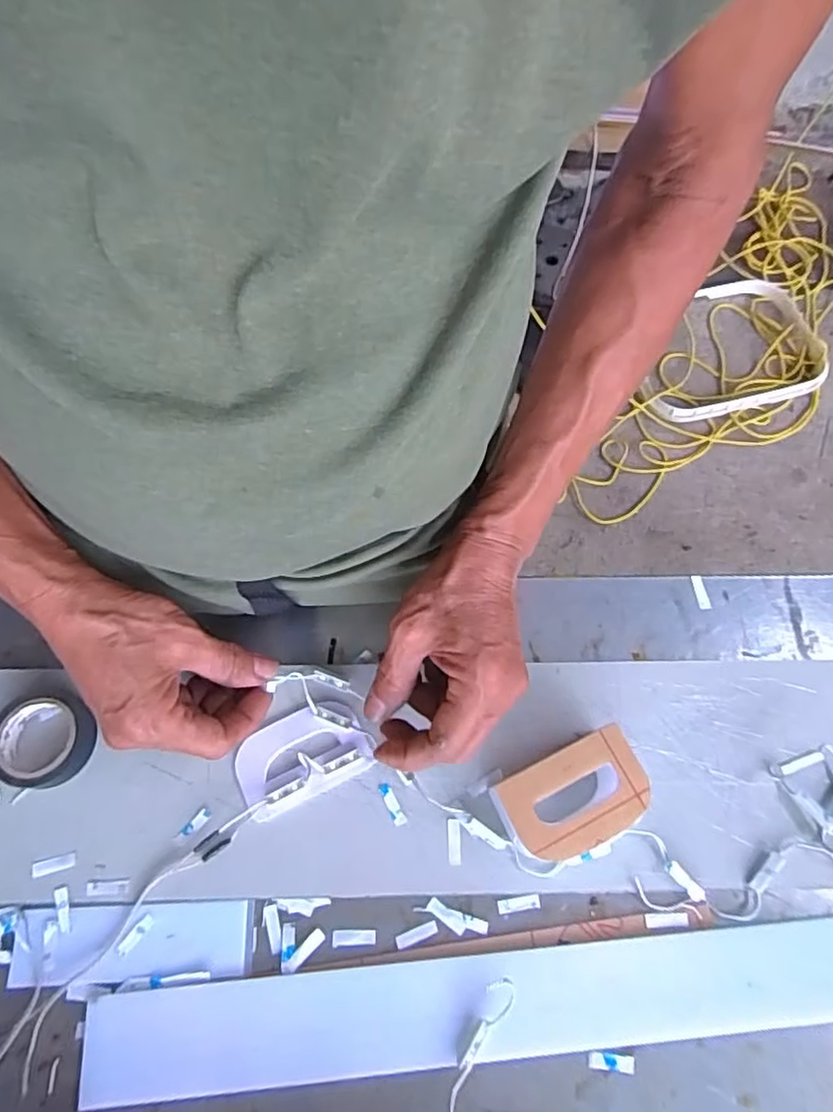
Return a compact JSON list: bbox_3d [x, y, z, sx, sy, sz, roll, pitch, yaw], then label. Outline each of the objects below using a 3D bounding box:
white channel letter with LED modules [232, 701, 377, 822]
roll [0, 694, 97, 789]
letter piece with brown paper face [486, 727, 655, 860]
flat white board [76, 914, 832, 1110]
[{"bbox_3d":[-0.074,0.125,0.395,0.082,0.008,0.052,-25,71,-11],"label":"white channel letter with LED modules"},{"bbox_3d":[-0.238,0.117,0.395,0.061,0.018,0.056,0,68,-1],"label":"roll"},{"bbox_3d":[0.090,0.141,0.372,0.082,0.046,0.057,-24,70,-10],"label":"letter piece with brown paper face"},{"bbox_3d":[0.046,0.248,0.348,0.448,0.010,0.049,-4,68,-3],"label":"flat white board"}]

